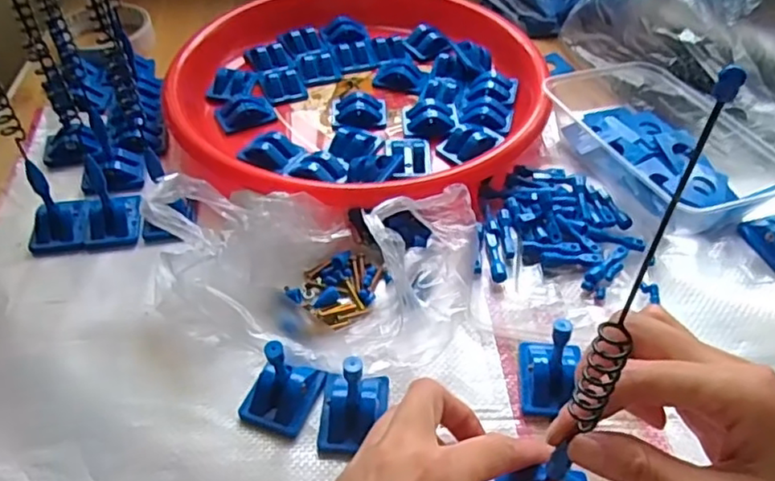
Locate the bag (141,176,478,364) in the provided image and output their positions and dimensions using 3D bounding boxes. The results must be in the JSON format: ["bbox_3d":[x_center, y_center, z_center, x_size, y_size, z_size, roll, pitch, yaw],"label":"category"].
[{"bbox_3d":[-0.042,0.007,0.373,0.188,0.052,0.107,3,46,3],"label":"bag"}]

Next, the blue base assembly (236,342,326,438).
[{"bbox_3d":[-0.055,0.071,0.320,0.032,0.042,0.038,18,48,17],"label":"blue base assembly"}]

